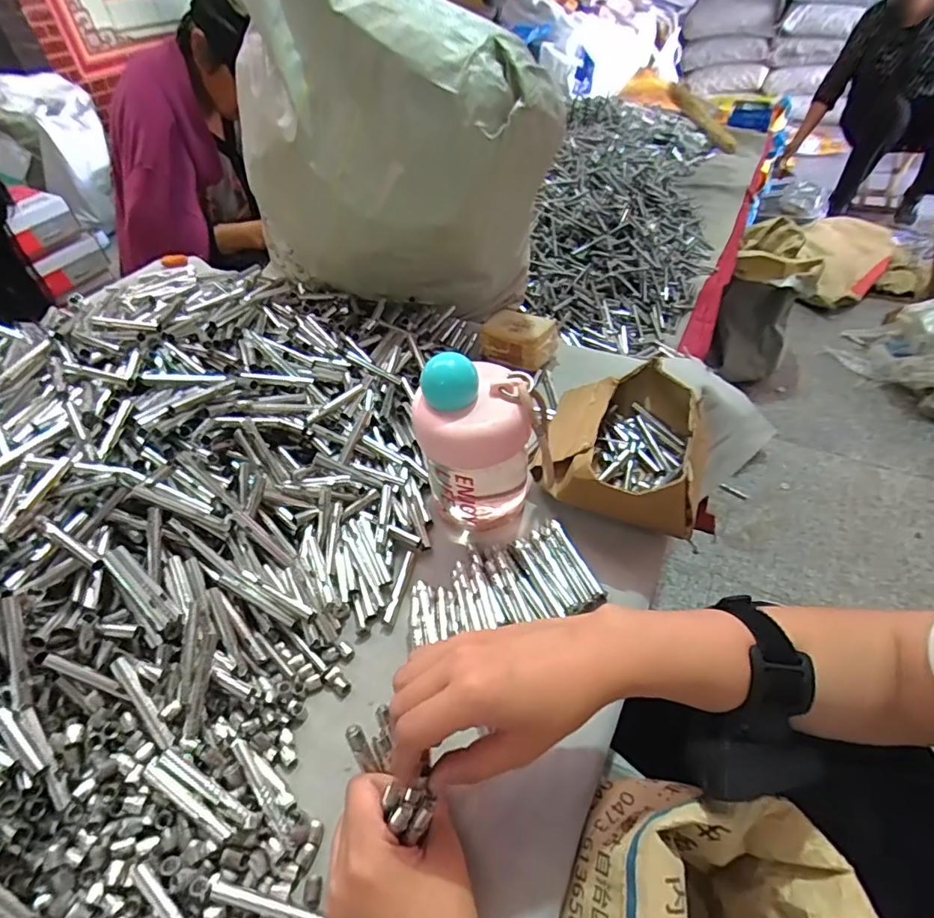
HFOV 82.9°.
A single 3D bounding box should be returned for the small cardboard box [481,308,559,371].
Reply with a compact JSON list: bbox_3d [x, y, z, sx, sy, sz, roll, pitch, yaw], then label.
[{"bbox_3d":[0.062,-0.141,0.620,0.087,0.040,0.056,22,51,23],"label":"small cardboard box"}]

